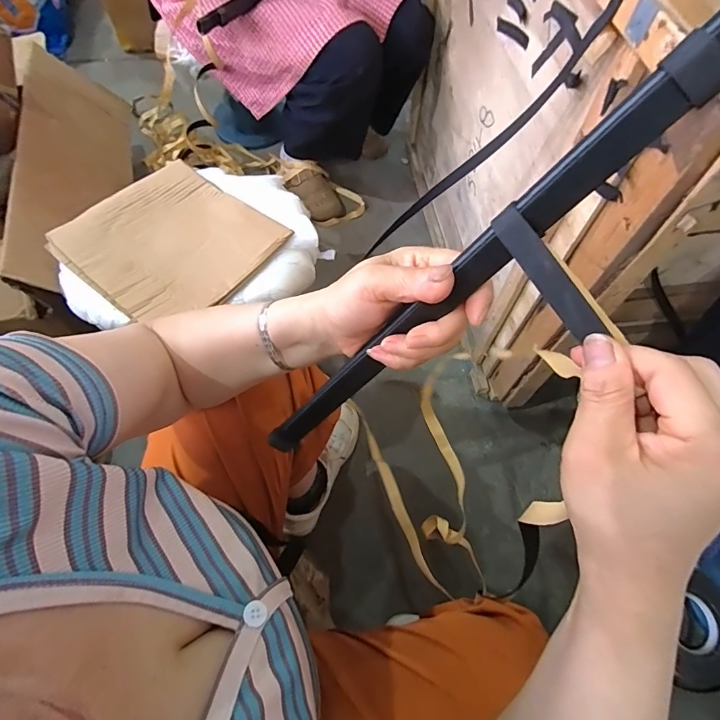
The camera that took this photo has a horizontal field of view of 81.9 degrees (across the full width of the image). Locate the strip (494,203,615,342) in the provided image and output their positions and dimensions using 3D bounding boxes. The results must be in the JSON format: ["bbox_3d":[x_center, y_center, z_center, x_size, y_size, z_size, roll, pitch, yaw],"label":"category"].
[{"bbox_3d":[0.092,-0.044,0.205,0.009,0.015,0.073,-21,75,-45],"label":"strip"}]

